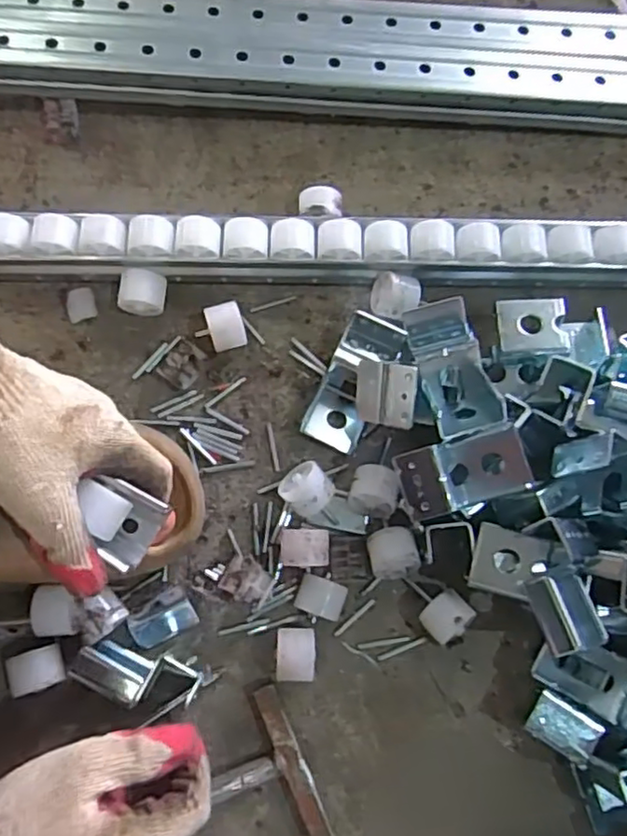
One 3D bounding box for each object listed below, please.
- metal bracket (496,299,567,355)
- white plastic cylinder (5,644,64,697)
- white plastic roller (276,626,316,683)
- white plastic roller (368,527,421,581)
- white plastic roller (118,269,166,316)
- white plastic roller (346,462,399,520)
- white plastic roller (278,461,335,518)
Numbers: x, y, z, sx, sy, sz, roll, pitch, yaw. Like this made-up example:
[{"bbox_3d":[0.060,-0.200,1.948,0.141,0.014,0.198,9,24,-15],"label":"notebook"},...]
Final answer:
[{"bbox_3d":[0.157,-0.067,0.467,0.048,0.011,0.040,1,78,-3],"label":"metal bracket"},{"bbox_3d":[-0.185,0.170,0.440,0.035,0.032,0.026,-18,79,-6],"label":"white plastic cylinder"},{"bbox_3d":[-0.012,0.165,0.455,0.026,0.033,0.034,2,77,-1],"label":"white plastic roller"},{"bbox_3d":[0.056,0.098,0.469,0.033,0.035,0.035,-12,78,-4],"label":"white plastic roller"},{"bbox_3d":[-0.132,-0.096,0.500,0.033,0.030,0.030,0,77,-2],"label":"white plastic roller"},{"bbox_3d":[0.043,0.054,0.479,0.034,0.035,0.036,16,78,2],"label":"white plastic roller"},{"bbox_3d":[-0.004,0.054,0.476,0.035,0.035,0.037,-44,82,-10],"label":"white plastic roller"}]

